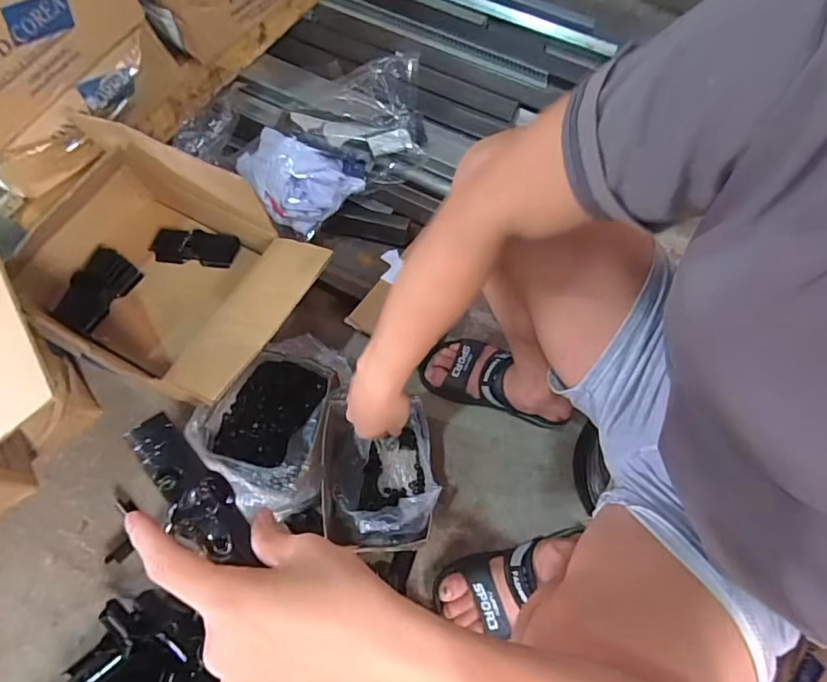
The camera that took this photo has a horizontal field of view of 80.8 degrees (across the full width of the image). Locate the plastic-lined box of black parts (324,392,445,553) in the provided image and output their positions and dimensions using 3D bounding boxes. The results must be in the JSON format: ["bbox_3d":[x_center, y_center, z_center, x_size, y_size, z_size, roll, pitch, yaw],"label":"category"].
[{"bbox_3d":[-0.050,0.194,0.711,0.154,0.105,0.195,-1,68,-2],"label":"plastic-lined box of black parts"}]

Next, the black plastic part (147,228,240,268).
[{"bbox_3d":[-0.373,-0.161,0.832,0.137,0.013,0.061,6,83,-5],"label":"black plastic part"}]

